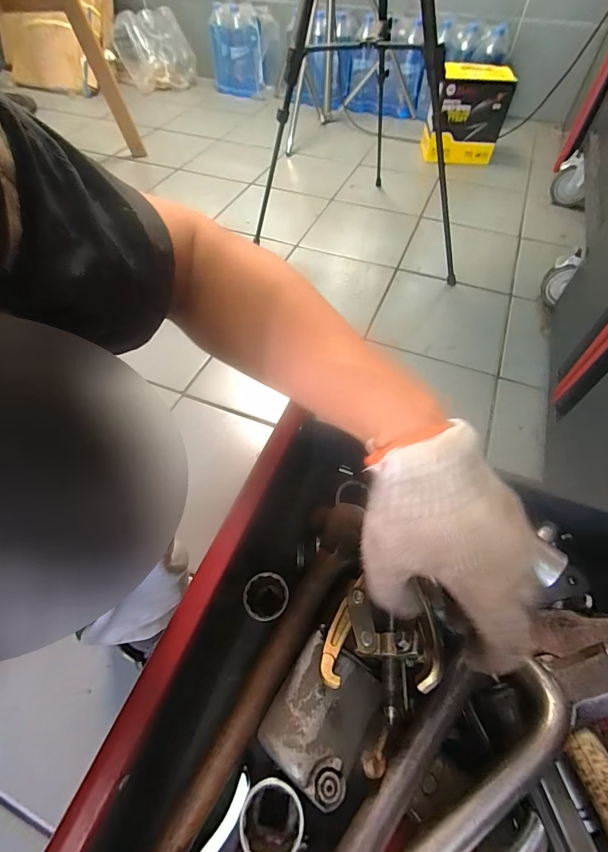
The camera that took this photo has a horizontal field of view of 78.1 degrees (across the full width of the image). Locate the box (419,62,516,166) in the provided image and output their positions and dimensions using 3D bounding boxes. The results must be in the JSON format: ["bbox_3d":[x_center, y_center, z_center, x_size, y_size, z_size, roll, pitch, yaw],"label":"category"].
[{"bbox_3d":[0.588,-1.134,1.363,0.246,0.230,0.192,6,58,5],"label":"box"}]

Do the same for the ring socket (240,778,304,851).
[{"bbox_3d":[-0.022,0.277,0.268,0.041,0.041,0.041,0,54,0],"label":"ring socket"}]

